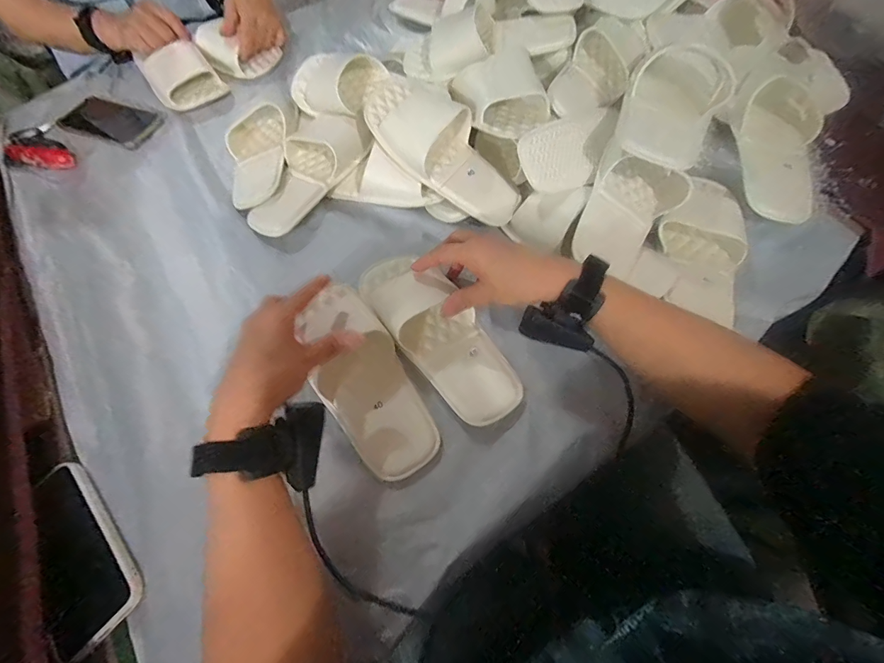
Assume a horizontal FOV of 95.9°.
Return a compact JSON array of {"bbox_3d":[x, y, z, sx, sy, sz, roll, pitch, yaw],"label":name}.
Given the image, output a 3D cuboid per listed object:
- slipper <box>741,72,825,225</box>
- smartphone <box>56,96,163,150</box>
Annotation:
[{"bbox_3d":[0.439,-0.238,0.519,0.104,0.051,0.216,19,66,12],"label":"slipper"},{"bbox_3d":[-0.524,-0.335,0.633,0.158,0.008,0.077,22,67,13],"label":"smartphone"}]

